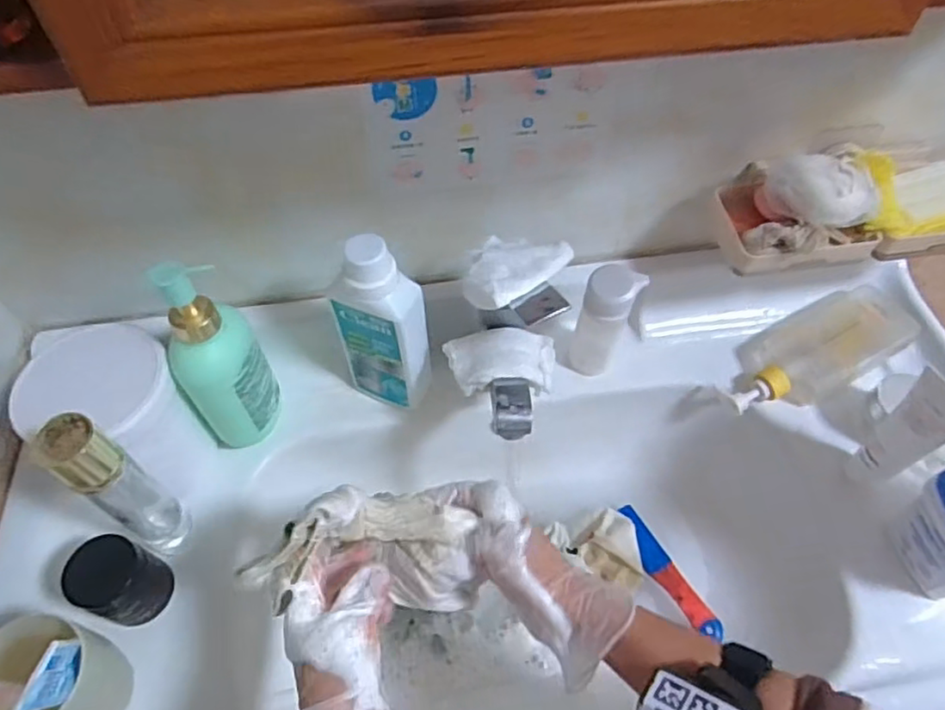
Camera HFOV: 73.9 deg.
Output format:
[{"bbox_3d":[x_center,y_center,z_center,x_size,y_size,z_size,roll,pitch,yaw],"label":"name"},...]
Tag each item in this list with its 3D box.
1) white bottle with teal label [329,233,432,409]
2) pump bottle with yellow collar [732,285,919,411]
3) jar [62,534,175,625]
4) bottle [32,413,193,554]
[{"bbox_3d":[-0.081,-0.025,0.561,0.074,0.203,0.040,22,58,15],"label":"white bottle with teal label"},{"bbox_3d":[0.347,-0.002,0.649,0.206,0.052,0.095,-27,59,-17],"label":"pump bottle with yellow collar"},{"bbox_3d":[-0.285,0.184,0.509,0.052,0.076,0.054,0,56,0],"label":"jar"},{"bbox_3d":[-0.268,0.107,0.488,0.036,0.192,0.039,31,61,20],"label":"bottle"}]

